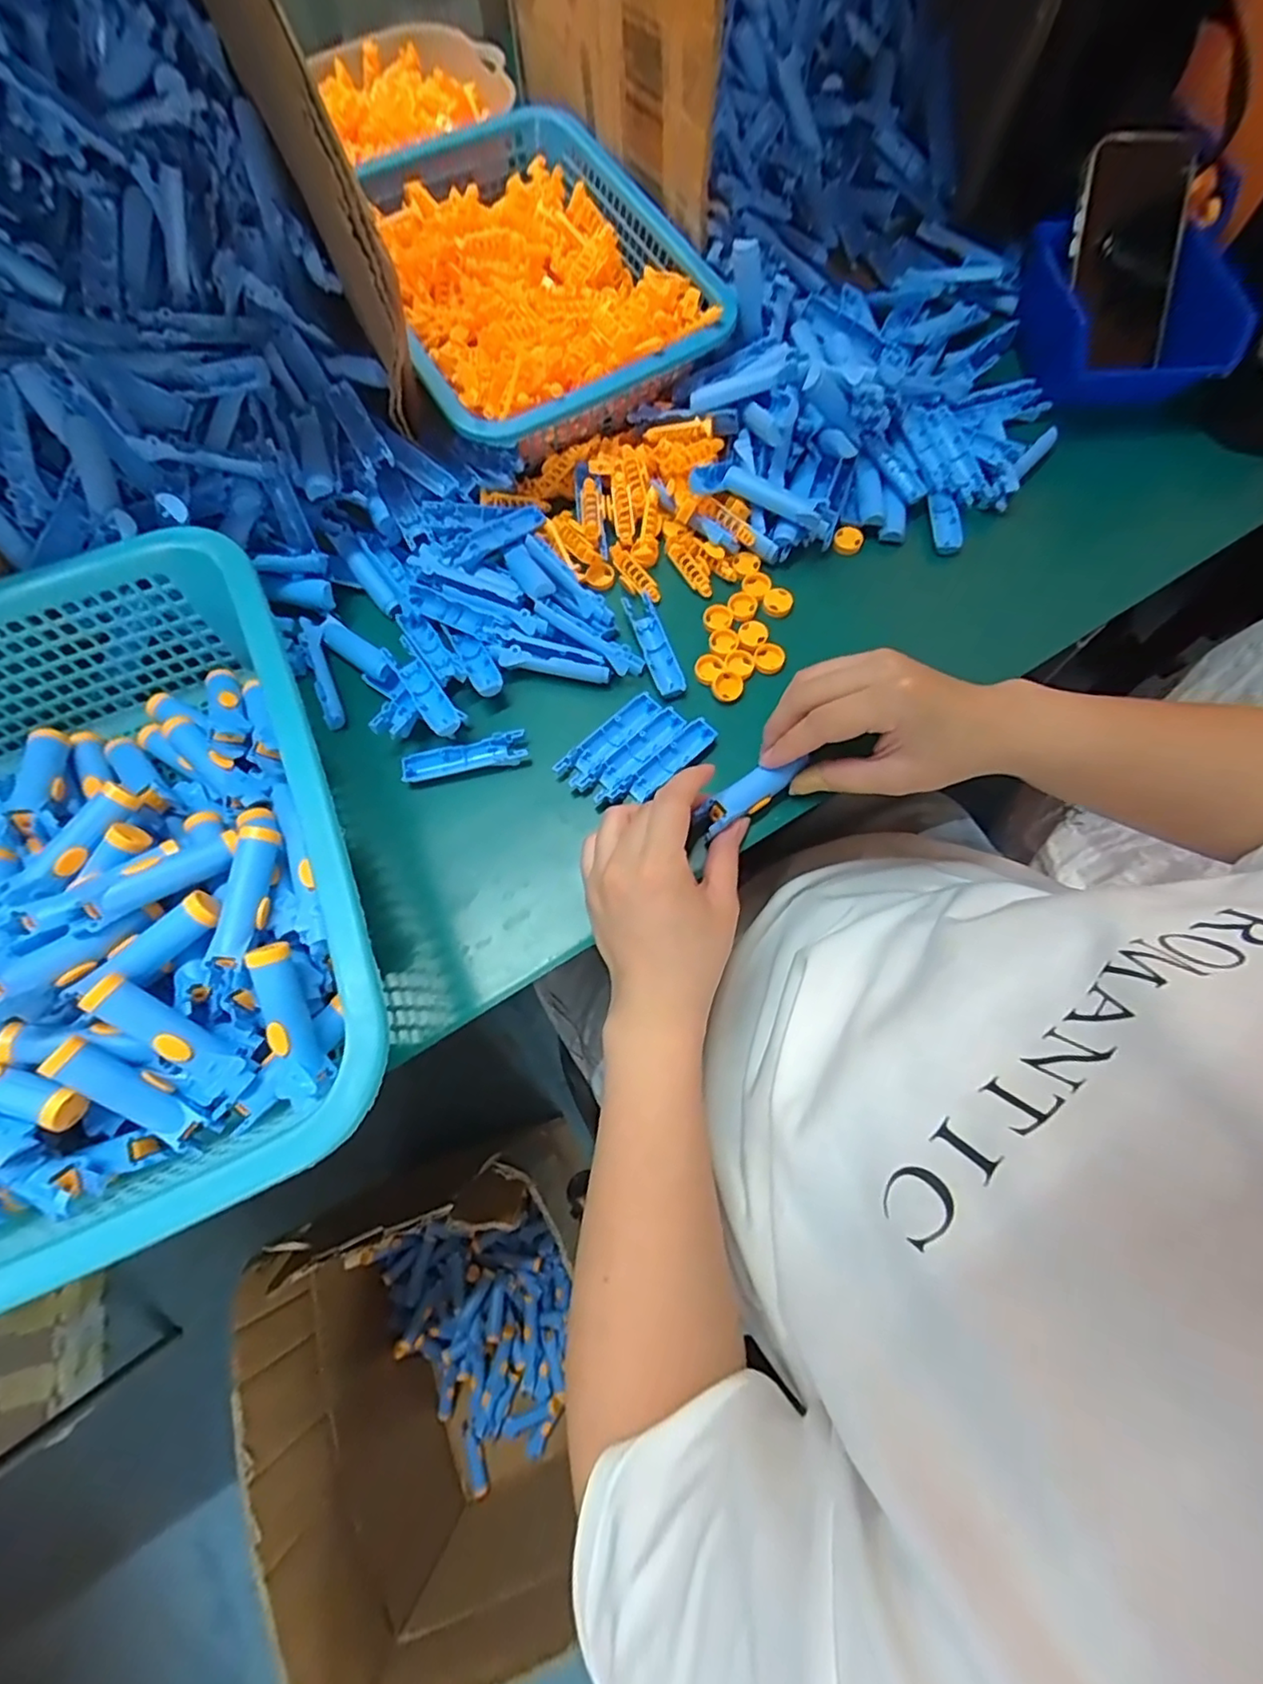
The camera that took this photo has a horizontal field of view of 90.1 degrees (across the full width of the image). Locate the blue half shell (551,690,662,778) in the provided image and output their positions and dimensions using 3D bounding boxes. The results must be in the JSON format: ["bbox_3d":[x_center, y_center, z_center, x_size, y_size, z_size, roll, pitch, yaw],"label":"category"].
[{"bbox_3d":[-0.013,-0.065,0.403,0.021,0.013,0.077,42,77,15],"label":"blue half shell"}]

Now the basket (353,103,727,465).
[{"bbox_3d":[-0.080,-0.416,0.472,0.215,0.067,0.291,-28,72,-8],"label":"basket"}]

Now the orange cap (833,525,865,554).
[{"bbox_3d":[0.153,-0.213,0.444,0.021,0.010,0.017,16,72,8],"label":"orange cap"}]

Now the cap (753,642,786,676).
[{"bbox_3d":[0.091,-0.122,0.418,0.020,0.007,0.020,-1,70,2],"label":"cap"}]

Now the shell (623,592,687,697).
[{"bbox_3d":[0.016,-0.131,0.421,0.019,0.009,0.082,-20,71,-5],"label":"shell"}]

